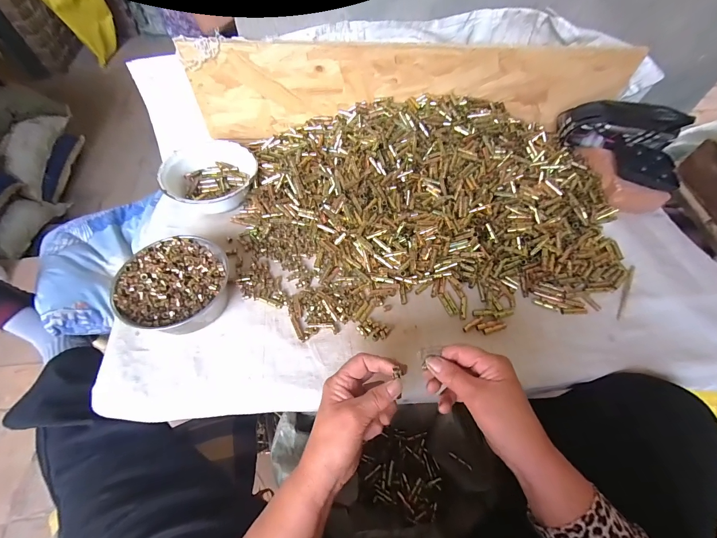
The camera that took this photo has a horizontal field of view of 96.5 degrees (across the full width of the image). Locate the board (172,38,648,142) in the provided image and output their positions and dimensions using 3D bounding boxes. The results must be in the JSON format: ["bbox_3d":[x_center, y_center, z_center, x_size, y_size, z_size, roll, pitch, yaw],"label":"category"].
[{"bbox_3d":[0.113,-0.368,0.655,0.870,0.169,0.024,-2,59,-2],"label":"board"}]

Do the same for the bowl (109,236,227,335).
[{"bbox_3d":[-0.282,0.025,0.498,0.139,0.063,0.145,0,59,-1],"label":"bowl"}]

